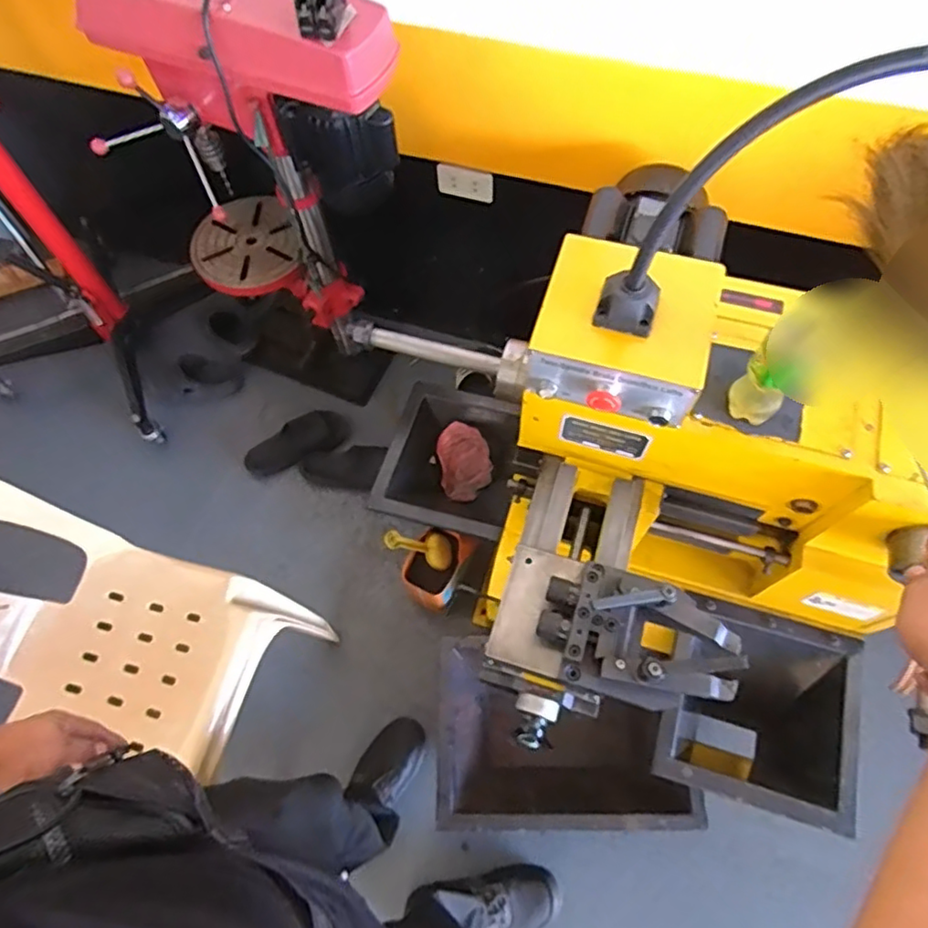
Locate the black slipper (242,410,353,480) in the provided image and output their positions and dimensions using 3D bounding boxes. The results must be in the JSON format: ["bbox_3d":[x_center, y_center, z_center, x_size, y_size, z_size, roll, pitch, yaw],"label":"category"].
[{"bbox_3d":[-0.448,-0.059,1.619,0.286,0.054,0.114,-25,66,5],"label":"black slipper"}]

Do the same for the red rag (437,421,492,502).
[{"bbox_3d":[0.001,-0.005,1.247,0.105,0.043,0.157,-7,65,-1],"label":"red rag"}]

